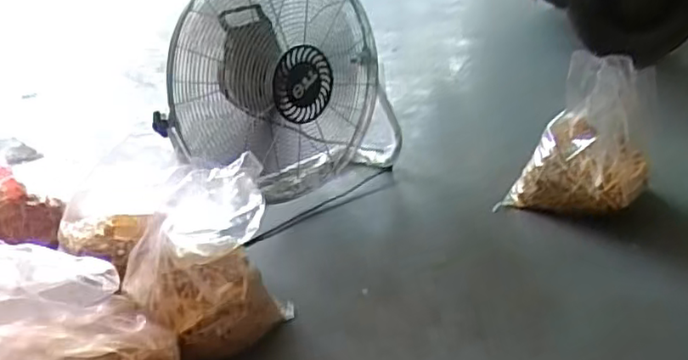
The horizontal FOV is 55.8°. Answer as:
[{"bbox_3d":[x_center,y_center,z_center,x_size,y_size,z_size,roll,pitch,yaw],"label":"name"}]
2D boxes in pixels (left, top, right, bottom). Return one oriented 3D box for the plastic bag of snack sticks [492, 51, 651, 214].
[{"bbox_3d":[0.492,-0.102,1.354,0.272,0.325,0.101,17,33,32],"label":"plastic bag of snack sticks"}]

